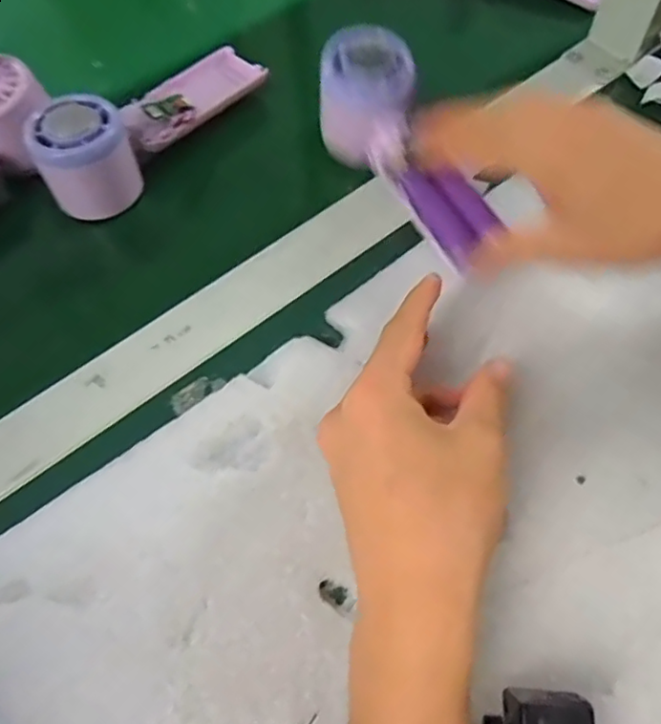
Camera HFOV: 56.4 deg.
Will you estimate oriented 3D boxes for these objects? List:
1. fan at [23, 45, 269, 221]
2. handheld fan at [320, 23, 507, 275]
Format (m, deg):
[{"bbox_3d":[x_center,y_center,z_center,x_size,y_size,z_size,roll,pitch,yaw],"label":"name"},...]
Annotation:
[{"bbox_3d":[-0.117,-0.164,0.402,0.055,0.053,0.163,35,70,18],"label":"fan"},{"bbox_3d":[0.044,-0.126,0.371,0.055,0.042,0.165,-28,73,-11],"label":"handheld fan"}]

